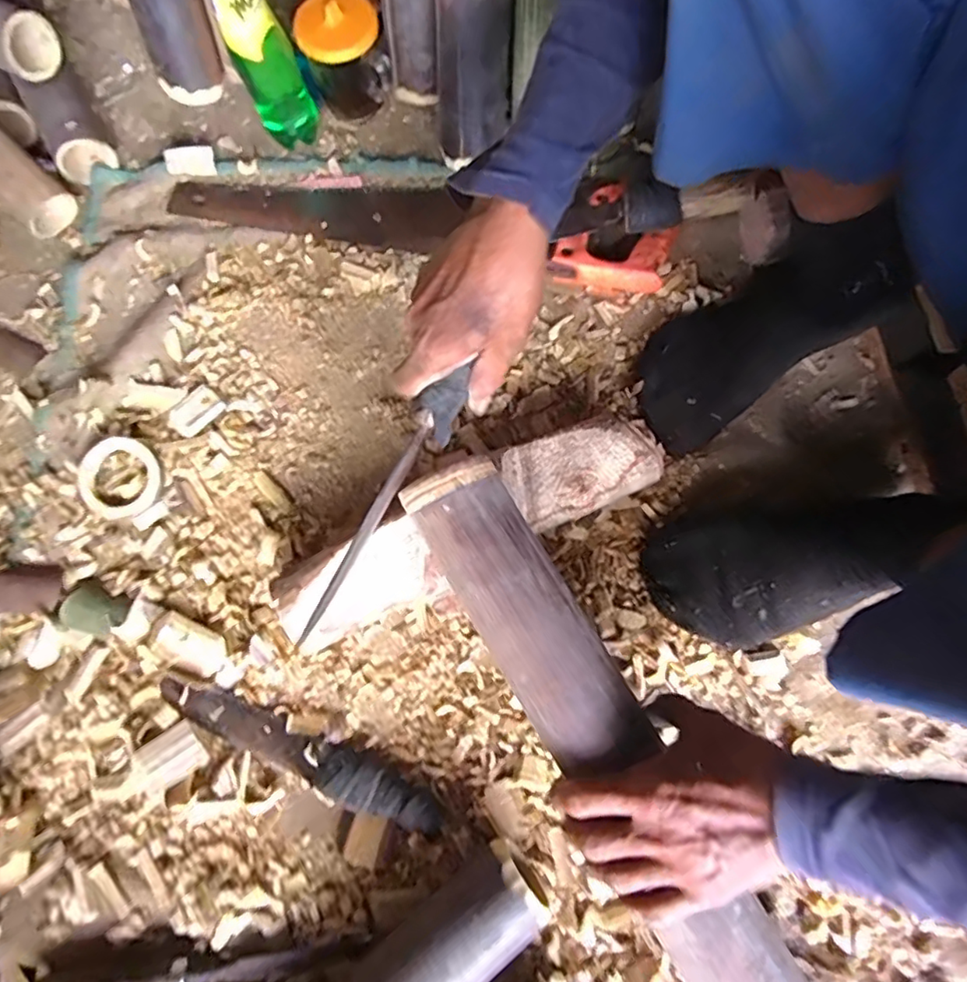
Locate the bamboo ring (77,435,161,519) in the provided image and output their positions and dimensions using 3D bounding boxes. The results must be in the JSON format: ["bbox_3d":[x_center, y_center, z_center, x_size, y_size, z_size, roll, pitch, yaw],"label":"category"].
[{"bbox_3d":[-0.332,-0.013,0.533,0.069,0.017,0.072,0,76,2],"label":"bamboo ring"}]

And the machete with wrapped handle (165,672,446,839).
[{"bbox_3d":[-0.152,0.210,0.475,0.252,0.020,0.036,22,78,7],"label":"machete with wrapped handle"}]

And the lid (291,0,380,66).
[{"bbox_3d":[-0.141,-0.443,0.557,0.079,0.022,0.070,-20,75,-3],"label":"lid"}]

